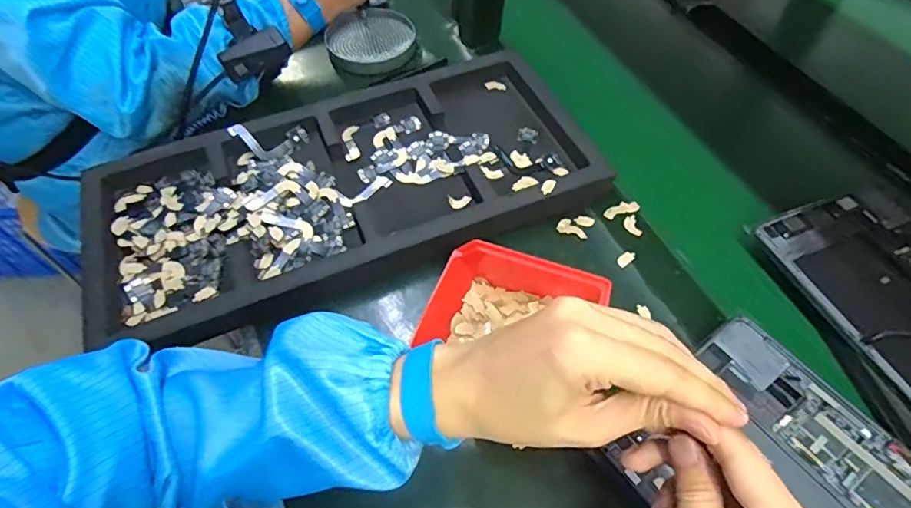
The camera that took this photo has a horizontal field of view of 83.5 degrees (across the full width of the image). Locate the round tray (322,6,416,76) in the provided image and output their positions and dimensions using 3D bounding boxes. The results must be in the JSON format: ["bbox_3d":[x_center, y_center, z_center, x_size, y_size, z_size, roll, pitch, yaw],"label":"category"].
[{"bbox_3d":[-0.111,-0.279,0.674,0.108,0.031,0.107,-1,56,1],"label":"round tray"}]

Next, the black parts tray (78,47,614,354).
[{"bbox_3d":[-0.108,-0.073,0.525,0.503,0.035,0.244,-21,58,-12],"label":"black parts tray"}]

